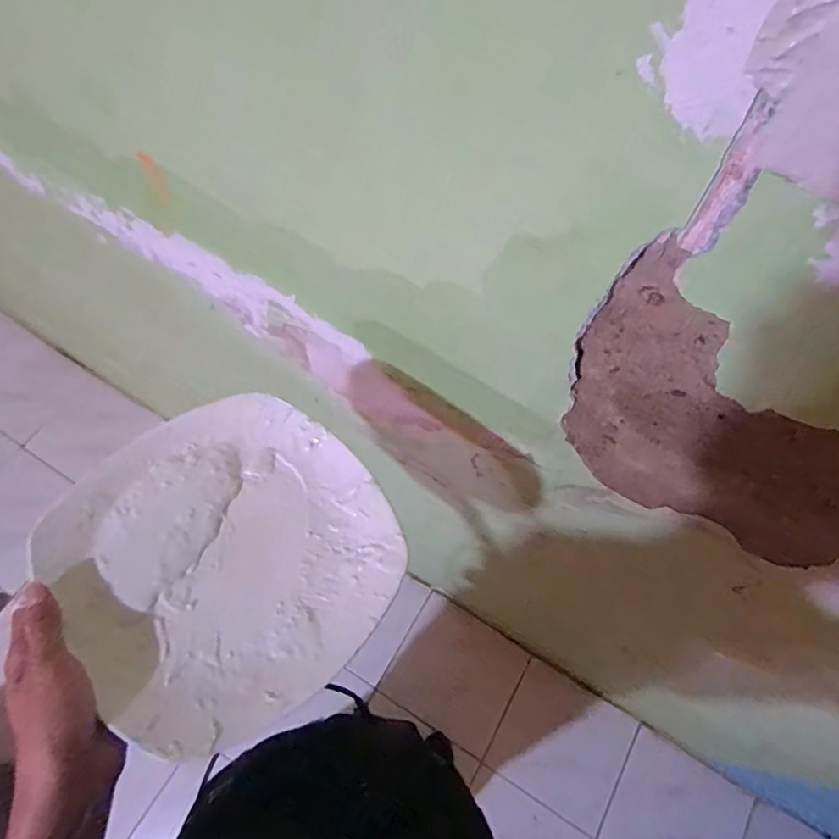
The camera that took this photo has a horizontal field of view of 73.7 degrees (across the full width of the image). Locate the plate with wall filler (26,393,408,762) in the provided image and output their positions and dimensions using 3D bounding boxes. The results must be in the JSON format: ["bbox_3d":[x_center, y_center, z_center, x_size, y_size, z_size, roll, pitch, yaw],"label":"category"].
[{"bbox_3d":[-0.138,0.097,0.411,0.217,0.038,0.229,-37,68,-17],"label":"plate with wall filler"}]

